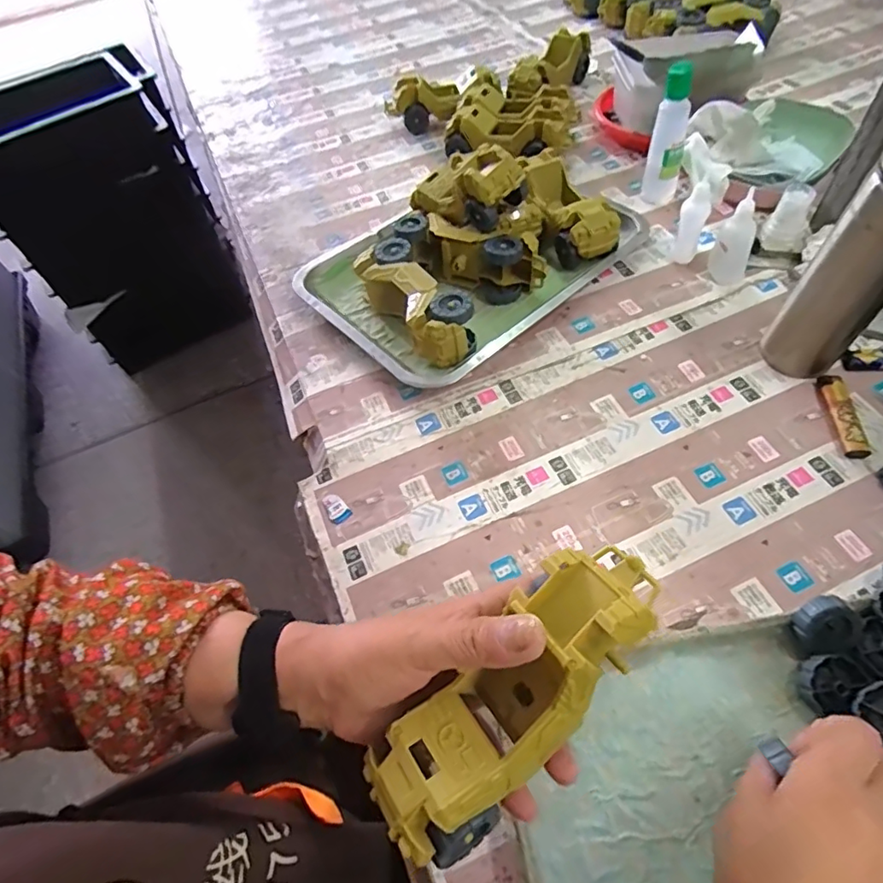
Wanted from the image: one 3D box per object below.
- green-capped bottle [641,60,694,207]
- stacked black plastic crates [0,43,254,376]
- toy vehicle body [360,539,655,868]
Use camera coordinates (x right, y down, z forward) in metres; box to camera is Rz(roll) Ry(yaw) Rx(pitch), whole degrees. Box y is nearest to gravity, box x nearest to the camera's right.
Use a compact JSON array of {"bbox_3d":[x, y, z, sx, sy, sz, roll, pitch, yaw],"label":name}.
[{"bbox_3d":[0.261,-0.343,0.608,0.040,0.148,0.030,16,60,17],"label":"green-capped bottle"},{"bbox_3d":[-0.866,-0.592,1.473,0.511,0.654,0.319,-35,59,-15],"label":"stacked black plastic crates"},{"bbox_3d":[0.038,0.122,0.261,0.167,0.050,0.057,-47,61,-2],"label":"toy vehicle body"}]

